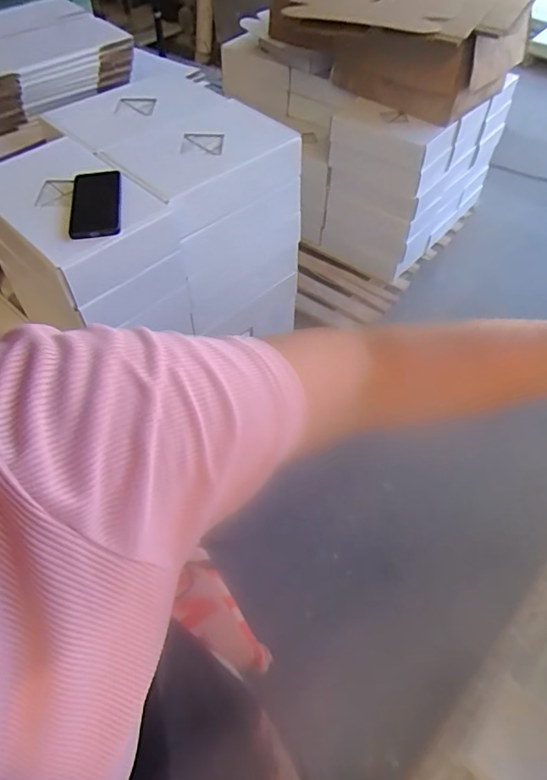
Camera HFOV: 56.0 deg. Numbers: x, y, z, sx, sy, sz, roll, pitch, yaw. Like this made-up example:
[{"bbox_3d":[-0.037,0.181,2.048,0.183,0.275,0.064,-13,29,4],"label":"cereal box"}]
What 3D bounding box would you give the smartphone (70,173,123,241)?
[{"bbox_3d":[-0.292,-0.306,0.844,0.082,0.014,0.159,-9,59,-2],"label":"smartphone"}]

